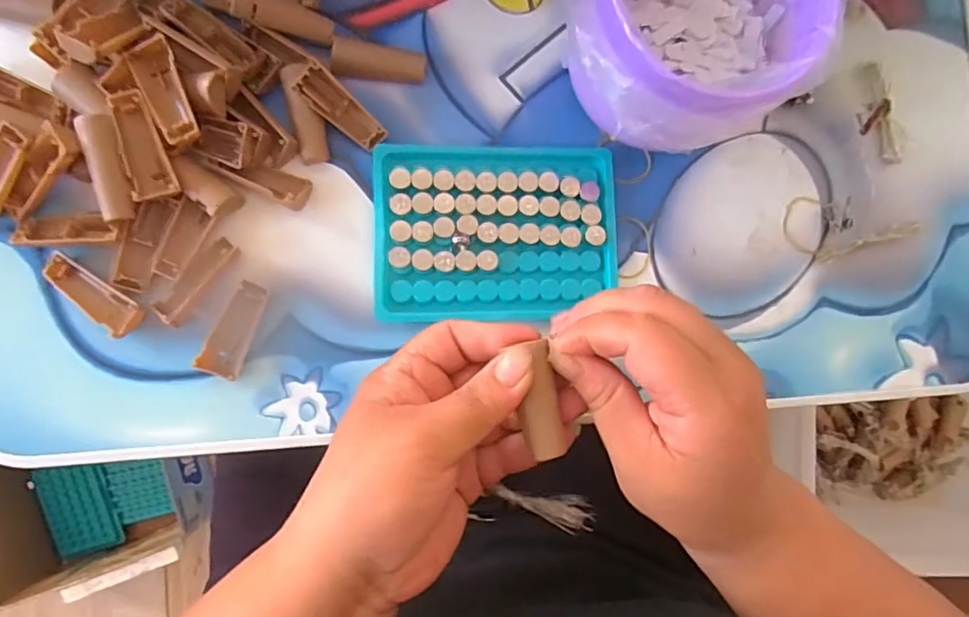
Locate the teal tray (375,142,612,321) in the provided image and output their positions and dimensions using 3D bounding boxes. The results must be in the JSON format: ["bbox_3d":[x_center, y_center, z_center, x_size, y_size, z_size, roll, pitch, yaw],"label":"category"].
[{"bbox_3d":[0.007,-0.042,0.299,0.130,0.008,0.095,-1,87,-7],"label":"teal tray"}]

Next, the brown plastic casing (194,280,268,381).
[{"bbox_3d":[-0.127,0.010,0.279,0.019,0.010,0.049,20,84,-5],"label":"brown plastic casing"}]

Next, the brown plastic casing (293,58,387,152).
[{"bbox_3d":[-0.075,-0.104,0.286,0.019,0.006,0.049,-41,116,18],"label":"brown plastic casing"}]

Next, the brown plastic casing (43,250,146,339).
[{"bbox_3d":[-0.195,-0.006,0.274,0.051,0.009,0.019,36,83,-3],"label":"brown plastic casing"}]

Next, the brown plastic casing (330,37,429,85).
[{"bbox_3d":[-0.057,-0.132,0.296,0.049,0.009,0.018,3,86,-7],"label":"brown plastic casing"}]

